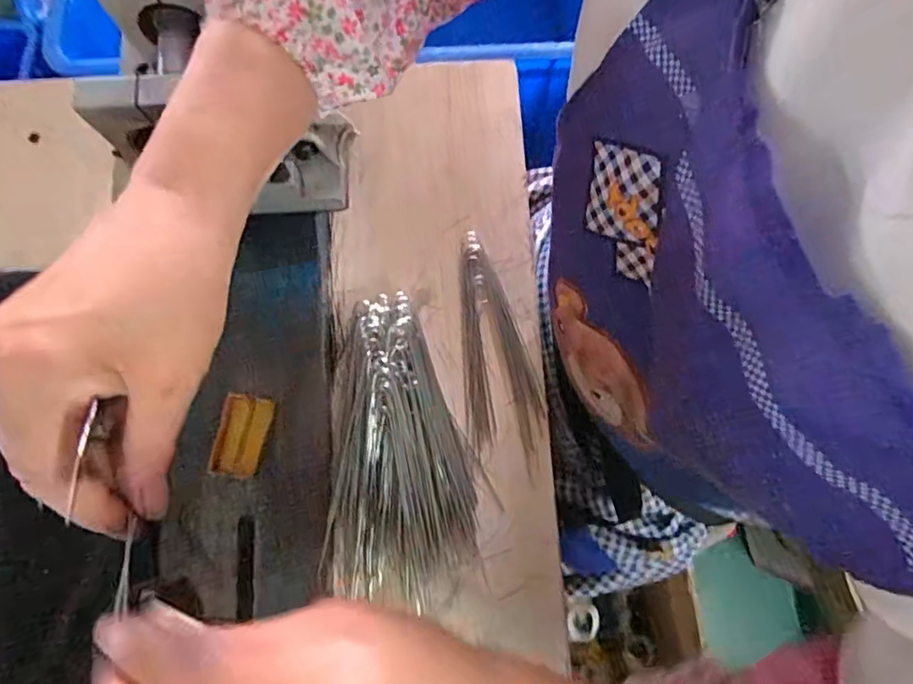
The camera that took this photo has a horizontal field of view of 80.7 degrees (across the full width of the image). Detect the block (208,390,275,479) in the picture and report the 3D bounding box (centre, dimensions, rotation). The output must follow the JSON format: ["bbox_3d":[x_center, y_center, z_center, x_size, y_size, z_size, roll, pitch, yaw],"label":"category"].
[{"bbox_3d":[-0.141,0.060,0.351,0.029,0.014,0.051,10,79,2],"label":"block"}]

